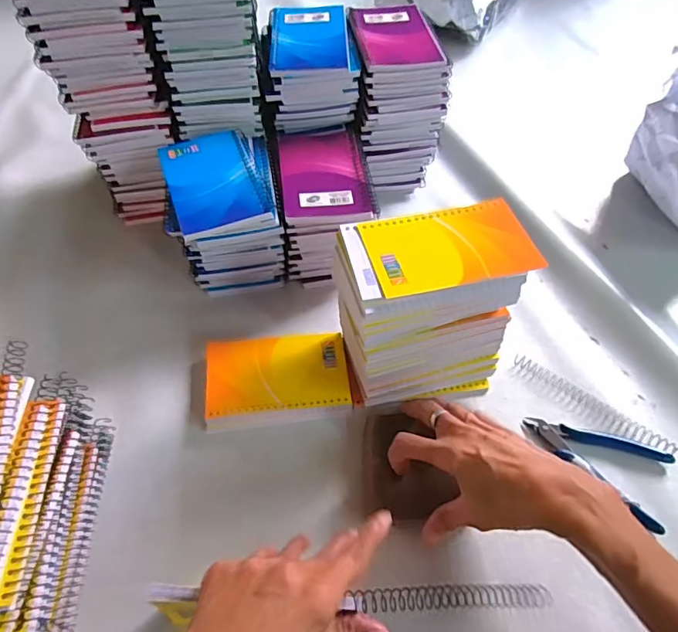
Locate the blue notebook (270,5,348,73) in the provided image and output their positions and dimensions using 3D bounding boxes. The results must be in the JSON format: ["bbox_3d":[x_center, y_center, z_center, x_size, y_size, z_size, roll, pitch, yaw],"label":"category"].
[{"bbox_3d":[-0.032,-0.298,0.535,0.080,0.012,0.118,-3,53,-2],"label":"blue notebook"}]

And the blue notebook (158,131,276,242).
[{"bbox_3d":[-0.117,-0.128,0.476,0.086,0.014,0.125,-16,55,-12],"label":"blue notebook"}]

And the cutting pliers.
[{"bbox_3d":[0.218,0.120,0.426,0.119,0.011,0.068,27,58,19],"label":"cutting pliers"}]

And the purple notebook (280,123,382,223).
[{"bbox_3d":[-0.013,-0.141,0.501,0.089,0.013,0.132,-4,53,-3],"label":"purple notebook"}]

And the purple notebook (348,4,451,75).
[{"bbox_3d":[0.060,-0.307,0.548,0.087,0.012,0.127,-7,53,-5],"label":"purple notebook"}]

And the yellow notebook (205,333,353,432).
[{"bbox_3d":[-0.057,0.058,0.468,0.128,0.016,0.086,-6,53,-4],"label":"yellow notebook"}]

